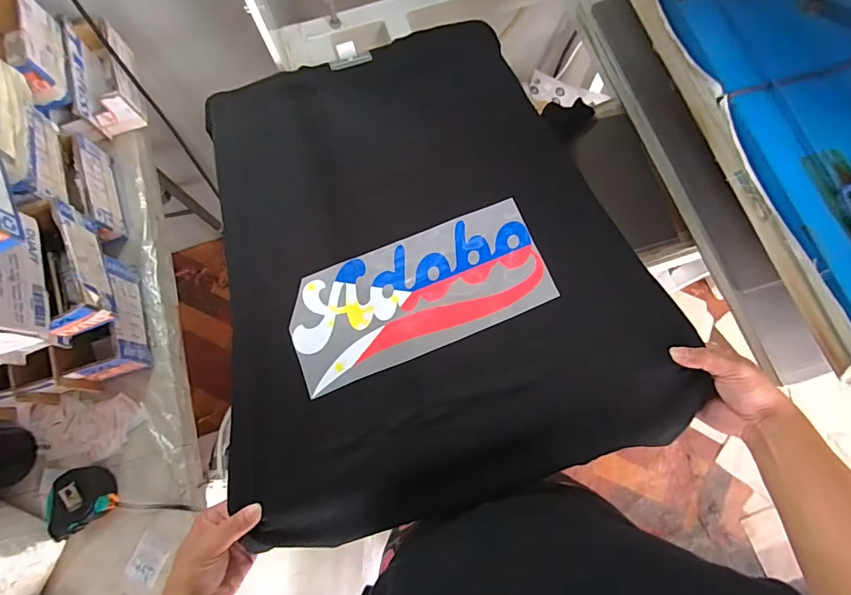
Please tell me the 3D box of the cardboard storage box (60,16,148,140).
[{"bbox_3d":[-0.516,-0.359,0.711,0.070,0.073,0.180,-19,76,-4],"label":"cardboard storage box"}]

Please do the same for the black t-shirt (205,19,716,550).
[{"bbox_3d":[-0.014,-0.067,0.542,0.479,0.042,0.588,-16,76,-3],"label":"black t-shirt"}]

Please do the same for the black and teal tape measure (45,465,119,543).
[{"bbox_3d":[-0.456,0.265,0.576,0.076,0.039,0.070,-33,77,-7],"label":"black and teal tape measure"}]

